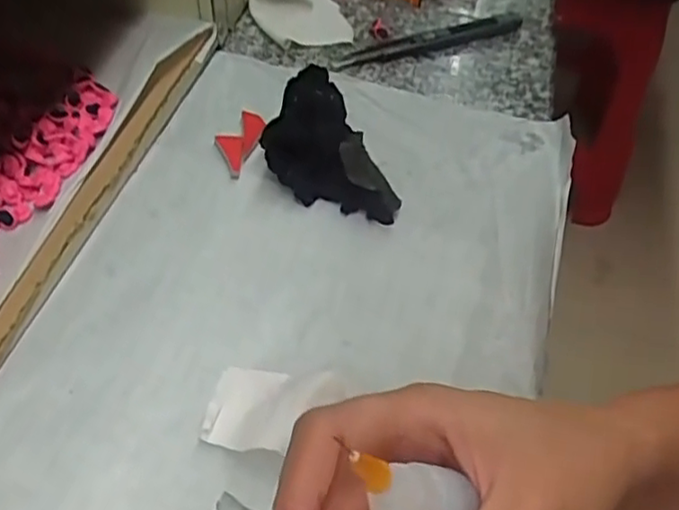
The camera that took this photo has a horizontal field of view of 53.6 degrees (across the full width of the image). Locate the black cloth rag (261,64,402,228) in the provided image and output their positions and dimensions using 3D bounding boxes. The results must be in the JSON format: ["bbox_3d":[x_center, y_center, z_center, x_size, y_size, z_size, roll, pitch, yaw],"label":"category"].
[{"bbox_3d":[-0.011,-0.059,0.378,0.057,0.030,0.105,-16,54,-17],"label":"black cloth rag"}]

